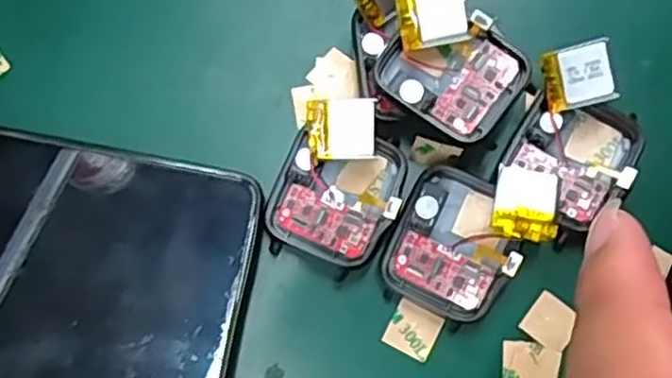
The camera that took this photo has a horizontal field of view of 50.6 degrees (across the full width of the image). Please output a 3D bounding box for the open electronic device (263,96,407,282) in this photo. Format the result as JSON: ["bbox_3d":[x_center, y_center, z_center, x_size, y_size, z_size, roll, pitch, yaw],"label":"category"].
[{"bbox_3d":[0.001,-0.002,0.226,0.037,0.016,0.050,20,78,3],"label":"open electronic device"}]

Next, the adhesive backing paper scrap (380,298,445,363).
[{"bbox_3d":[0.025,0.044,0.224,0.015,0.004,0.016,27,79,5],"label":"adhesive backing paper scrap"}]

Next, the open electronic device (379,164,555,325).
[{"bbox_3d":[0.040,0.014,0.221,0.041,0.022,0.049,25,78,4],"label":"open electronic device"}]

